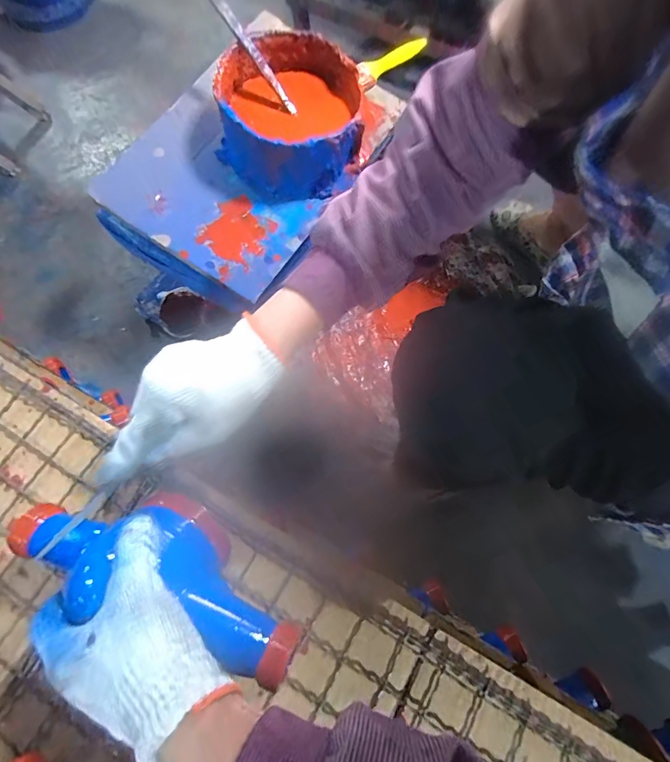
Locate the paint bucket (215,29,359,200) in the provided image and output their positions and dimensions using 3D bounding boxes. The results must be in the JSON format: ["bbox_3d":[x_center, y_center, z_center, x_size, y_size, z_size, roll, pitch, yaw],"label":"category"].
[{"bbox_3d":[-0.058,-0.320,0.512,0.172,0.112,0.142,-17,72,-5],"label":"paint bucket"}]

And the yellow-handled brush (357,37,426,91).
[{"bbox_3d":[0.079,-0.462,0.595,0.121,0.022,0.024,-40,75,-12],"label":"yellow-handled brush"}]

